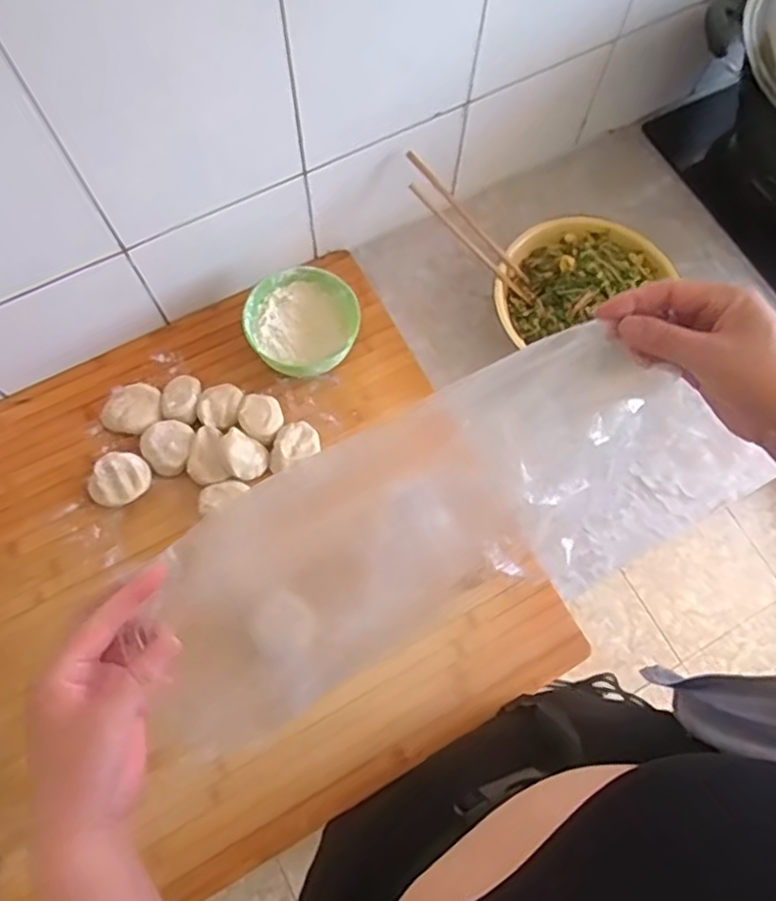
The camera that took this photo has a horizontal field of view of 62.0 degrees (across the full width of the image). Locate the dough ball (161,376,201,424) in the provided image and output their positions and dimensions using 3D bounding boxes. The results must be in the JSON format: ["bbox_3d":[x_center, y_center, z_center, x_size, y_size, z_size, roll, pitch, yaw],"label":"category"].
[{"bbox_3d":[-0.232,-0.056,0.735,0.040,0.032,0.056,7,72,0],"label":"dough ball"}]

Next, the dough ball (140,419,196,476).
[{"bbox_3d":[-0.244,-0.004,0.712,0.056,0.024,0.058,1,72,-2],"label":"dough ball"}]

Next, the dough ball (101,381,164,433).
[{"bbox_3d":[-0.288,-0.045,0.733,0.065,0.028,0.059,-8,72,-5],"label":"dough ball"}]

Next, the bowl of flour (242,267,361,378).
[{"bbox_3d":[-0.097,-0.140,0.739,0.123,0.052,0.119,1,72,-2],"label":"bowl of flour"}]

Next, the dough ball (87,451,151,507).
[{"bbox_3d":[-0.287,0.032,0.698,0.059,0.027,0.059,1,72,-2],"label":"dough ball"}]

